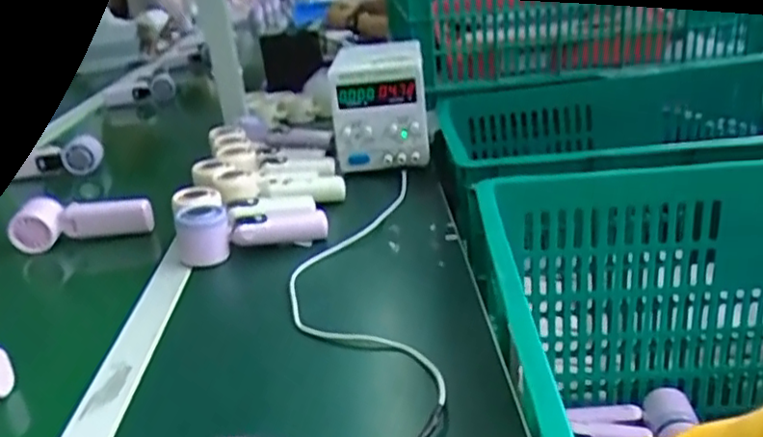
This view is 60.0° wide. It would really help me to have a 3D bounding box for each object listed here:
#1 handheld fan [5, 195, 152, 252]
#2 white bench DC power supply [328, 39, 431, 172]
[{"bbox_3d":[-0.383,0.004,0.848,0.165,0.051,0.062,-3,24,9],"label":"handheld fan"},{"bbox_3d":[-0.003,-0.170,1.009,0.138,0.170,0.141,-5,23,3],"label":"white bench DC power supply"}]

